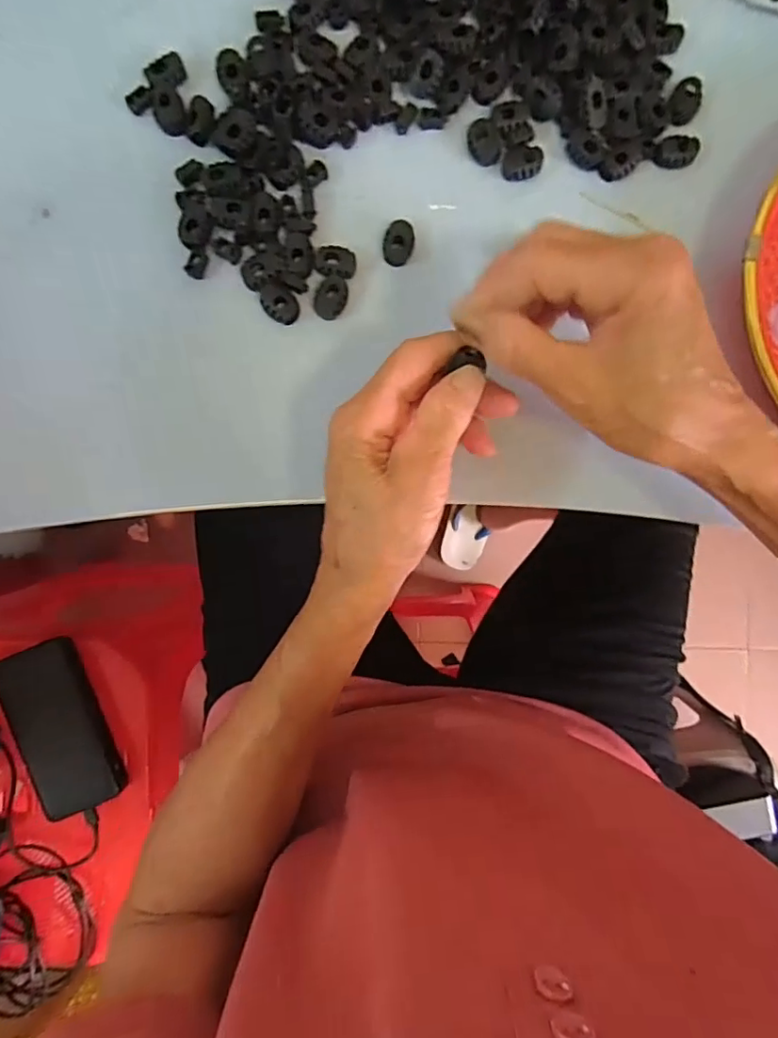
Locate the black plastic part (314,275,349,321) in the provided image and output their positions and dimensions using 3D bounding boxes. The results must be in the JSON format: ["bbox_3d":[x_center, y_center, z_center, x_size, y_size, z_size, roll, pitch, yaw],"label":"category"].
[{"bbox_3d":[-0.031,-0.118,0.297,0.016,0.007,0.021,18,89,-1],"label":"black plastic part"}]

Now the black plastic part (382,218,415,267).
[{"bbox_3d":[0.005,-0.149,0.301,0.016,0.006,0.022,16,89,-1],"label":"black plastic part"}]

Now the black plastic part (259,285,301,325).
[{"bbox_3d":[-0.058,-0.114,0.297,0.022,0.005,0.017,45,89,-1],"label":"black plastic part"}]

